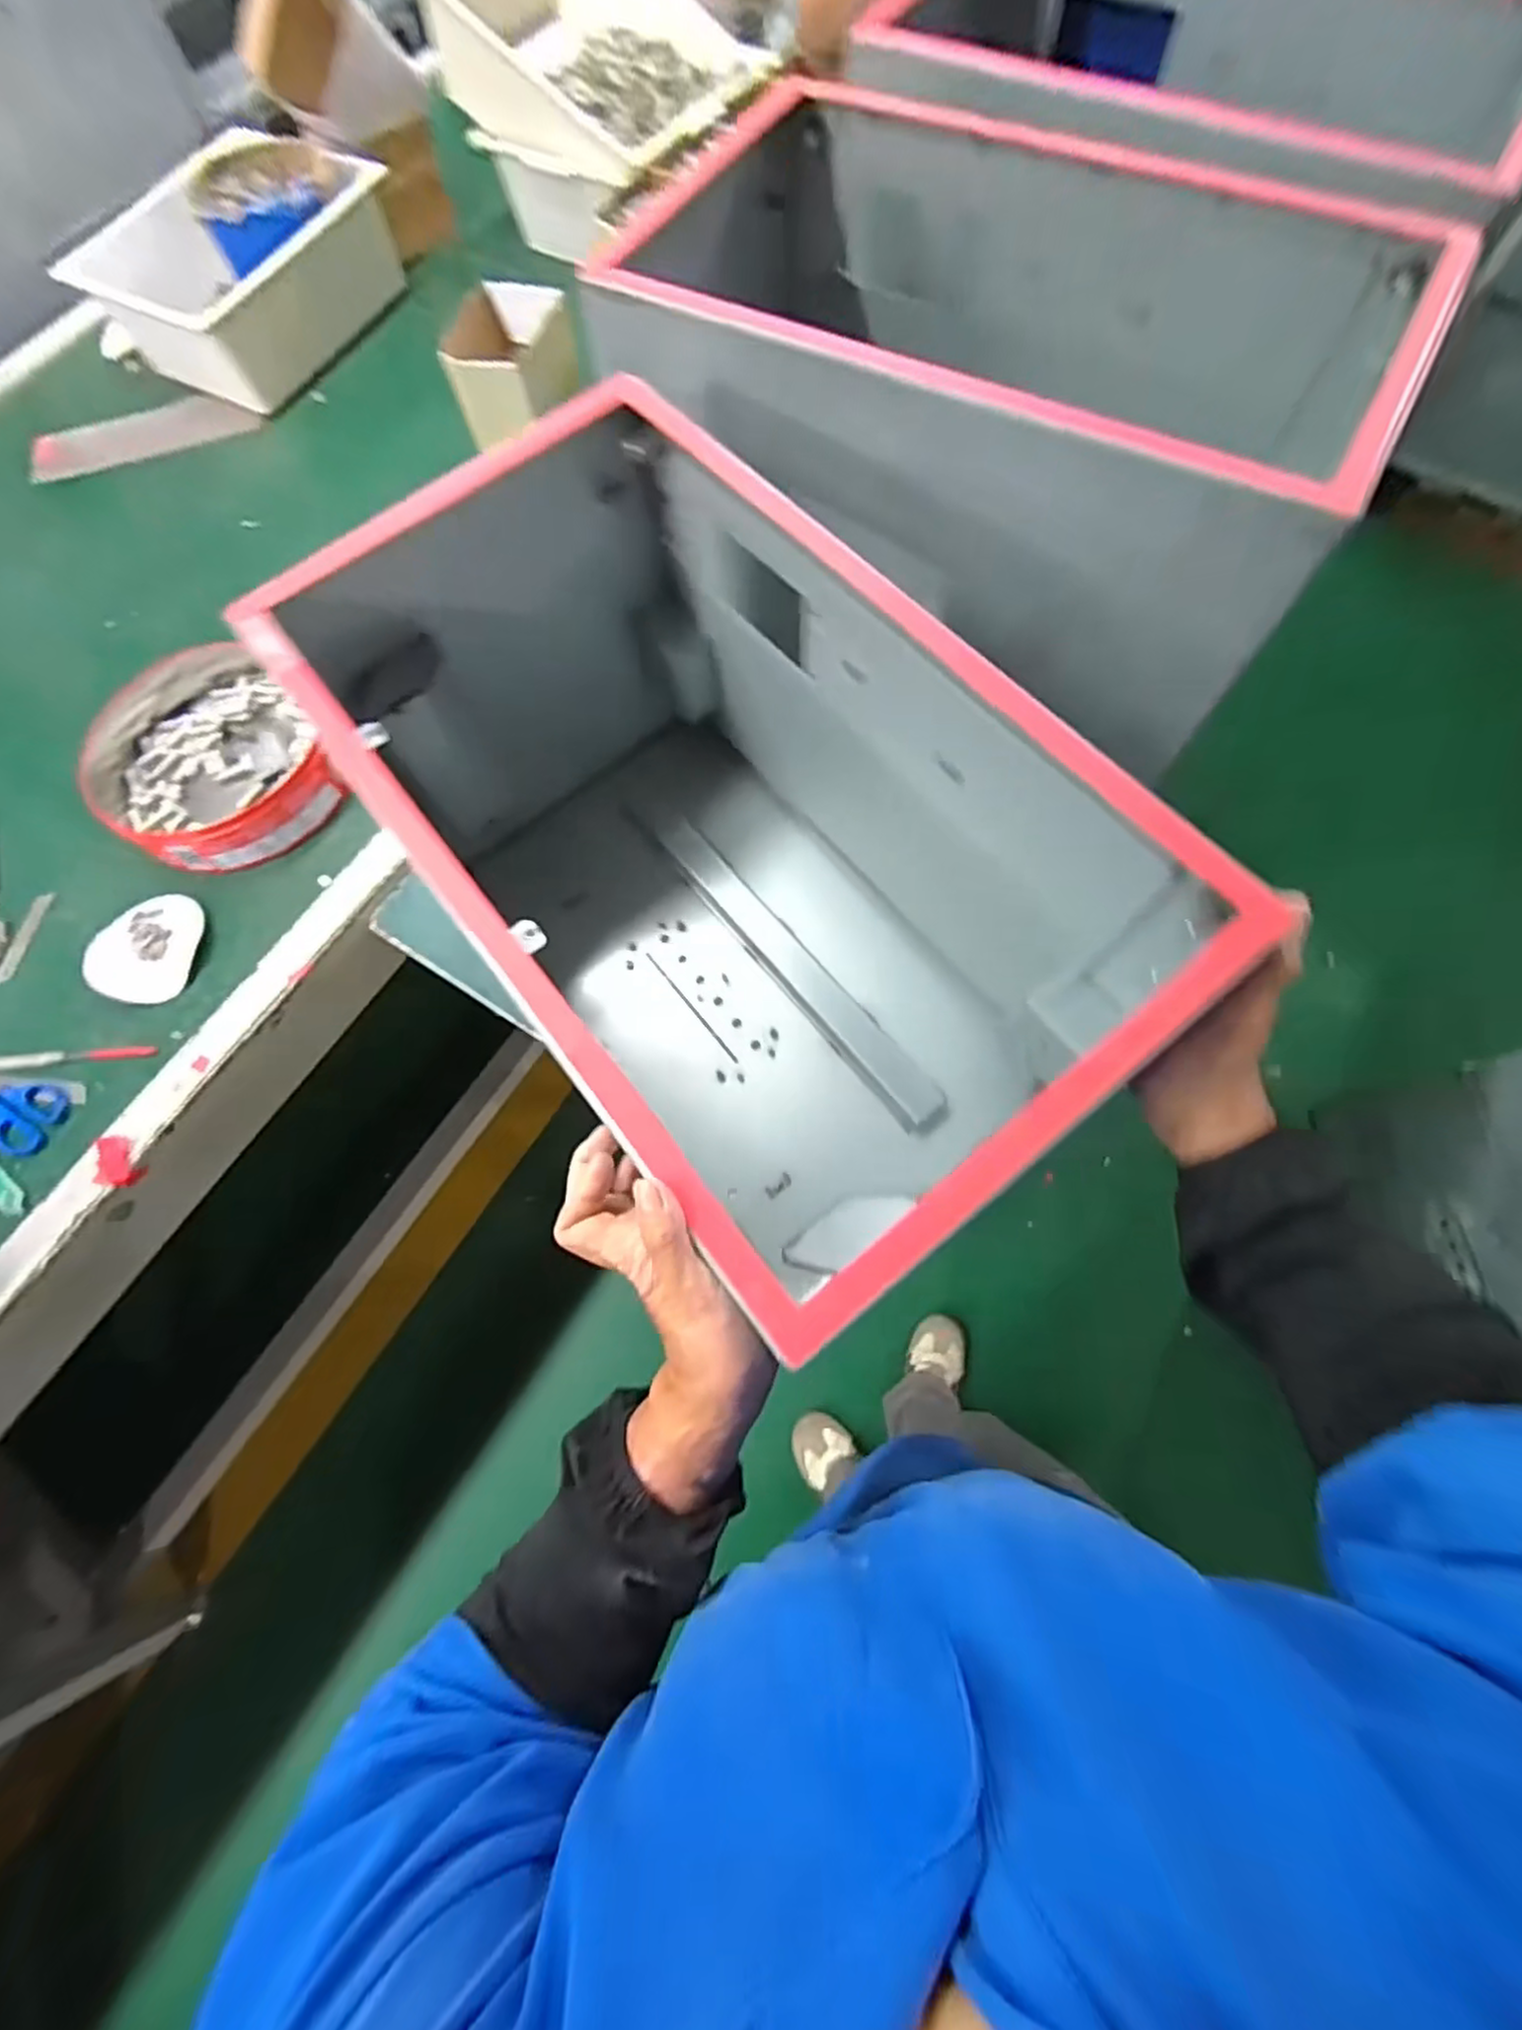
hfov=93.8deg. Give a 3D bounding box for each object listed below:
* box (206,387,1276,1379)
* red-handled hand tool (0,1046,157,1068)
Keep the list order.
[{"bbox_3d":[-0.036,-0.113,0.518,0.294,0.337,0.504,-38,79,-8],"label":"box"},{"bbox_3d":[-0.667,0.040,0.686,0.170,0.013,0.015,-6,71,1],"label":"red-handled hand tool"}]

